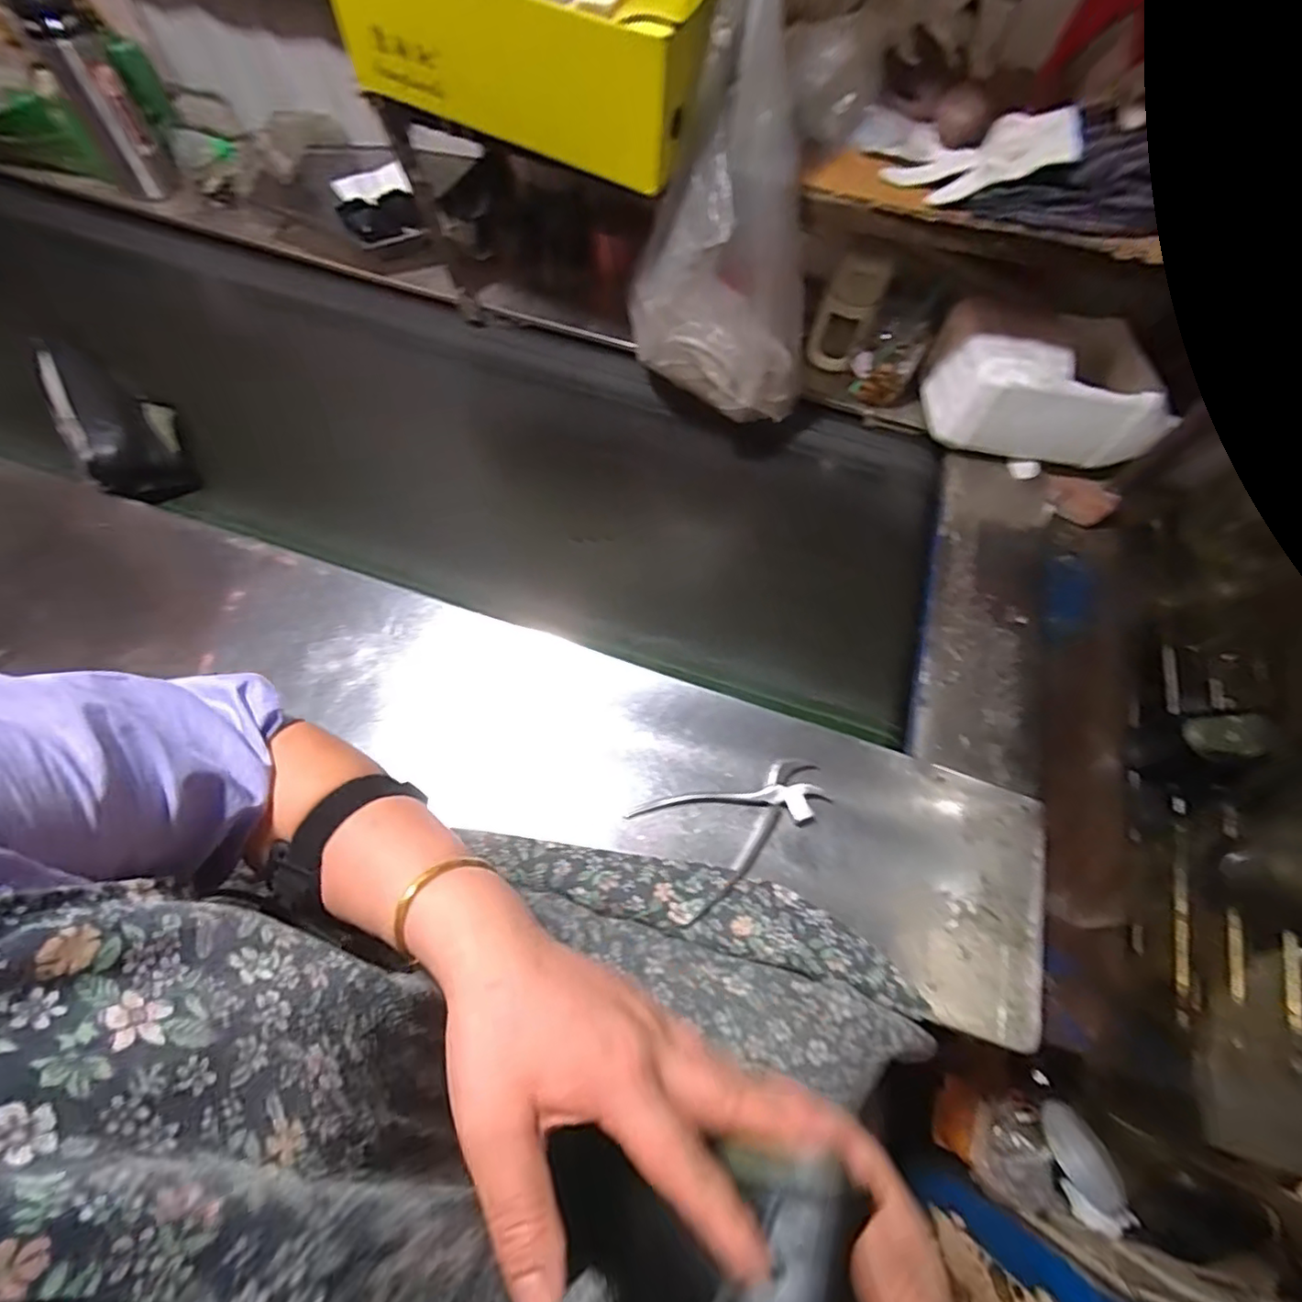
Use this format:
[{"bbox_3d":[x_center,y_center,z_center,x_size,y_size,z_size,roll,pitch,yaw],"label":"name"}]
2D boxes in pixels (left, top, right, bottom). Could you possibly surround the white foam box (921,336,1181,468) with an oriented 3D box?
[{"bbox_3d":[0.508,-0.327,0.756,0.258,0.118,0.107,7,66,0],"label":"white foam box"}]

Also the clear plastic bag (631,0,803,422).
[{"bbox_3d":[0.085,-0.408,0.598,0.207,0.341,0.139,4,66,-1],"label":"clear plastic bag"}]

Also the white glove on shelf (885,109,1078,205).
[{"bbox_3d":[0.325,-0.480,0.580,0.170,0.013,0.079,-15,69,12],"label":"white glove on shelf"}]

